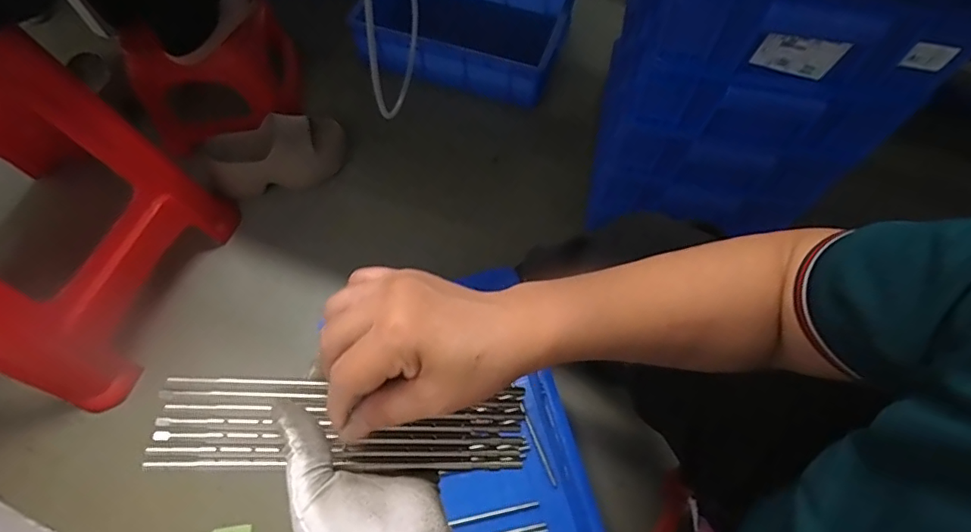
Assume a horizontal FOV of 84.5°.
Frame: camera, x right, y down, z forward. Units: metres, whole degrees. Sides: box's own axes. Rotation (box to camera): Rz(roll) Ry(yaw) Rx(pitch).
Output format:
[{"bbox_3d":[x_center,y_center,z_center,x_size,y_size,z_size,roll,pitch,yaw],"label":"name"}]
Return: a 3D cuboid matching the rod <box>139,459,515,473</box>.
[{"bbox_3d":[-0.081,0.119,0.319,0.213,0.004,0.006,6,64,-14],"label":"rod"}]

